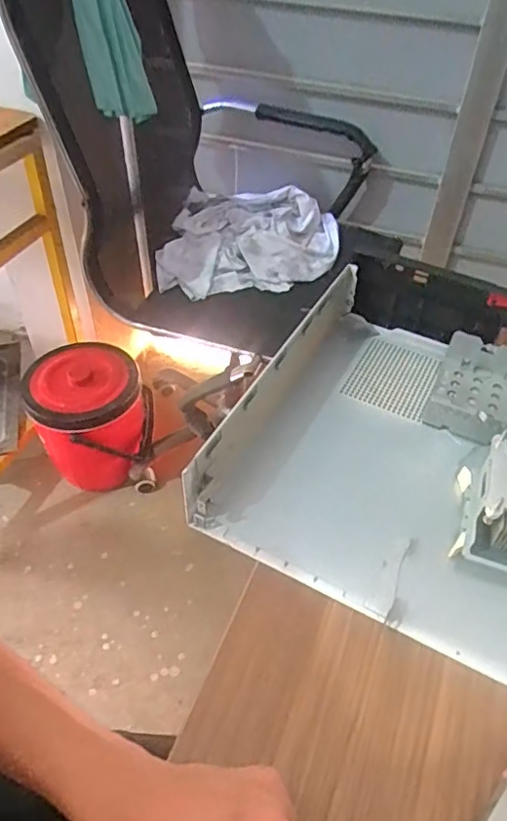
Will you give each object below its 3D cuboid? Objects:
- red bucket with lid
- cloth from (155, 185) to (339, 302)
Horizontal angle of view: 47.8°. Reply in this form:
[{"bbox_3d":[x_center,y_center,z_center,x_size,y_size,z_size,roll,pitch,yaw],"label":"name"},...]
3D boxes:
[{"bbox_3d":[-0.351,0.019,1.266,0.242,0.287,0.238,1,47,-1],"label":"red bucket with lid"},{"bbox_3d":[-0.002,-0.340,1.156,0.366,0.090,0.294,-1,47,-3],"label":"cloth"}]

